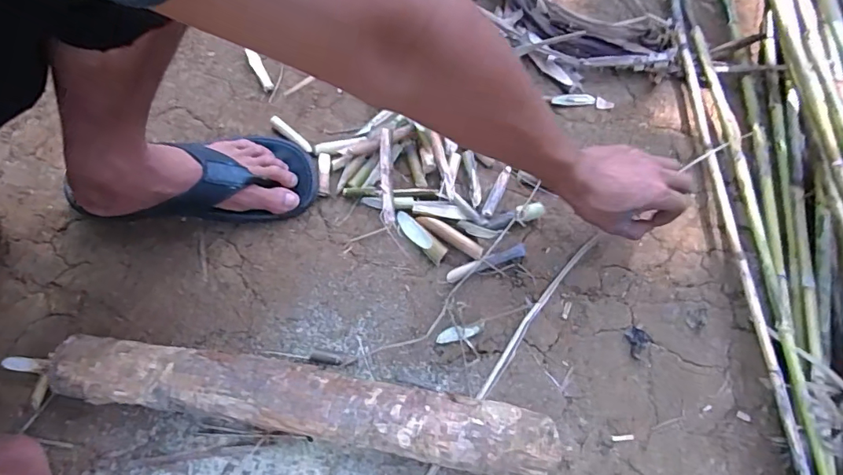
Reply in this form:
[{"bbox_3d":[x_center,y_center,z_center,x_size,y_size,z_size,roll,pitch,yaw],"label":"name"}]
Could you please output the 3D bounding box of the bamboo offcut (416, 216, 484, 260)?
[{"bbox_3d":[0.034,-0.002,0.570,0.084,0.011,0.017,31,75,9],"label":"bamboo offcut"}]

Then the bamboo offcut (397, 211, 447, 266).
[{"bbox_3d":[-0.002,-0.001,0.574,0.074,0.016,0.021,41,77,12],"label":"bamboo offcut"}]

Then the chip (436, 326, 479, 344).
[{"bbox_3d":[0.039,0.106,0.537,0.046,0.009,0.014,-16,73,9],"label":"chip"}]

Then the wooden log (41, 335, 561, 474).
[{"bbox_3d":[-0.118,0.168,0.495,0.511,0.060,0.075,10,72,2],"label":"wooden log"}]

